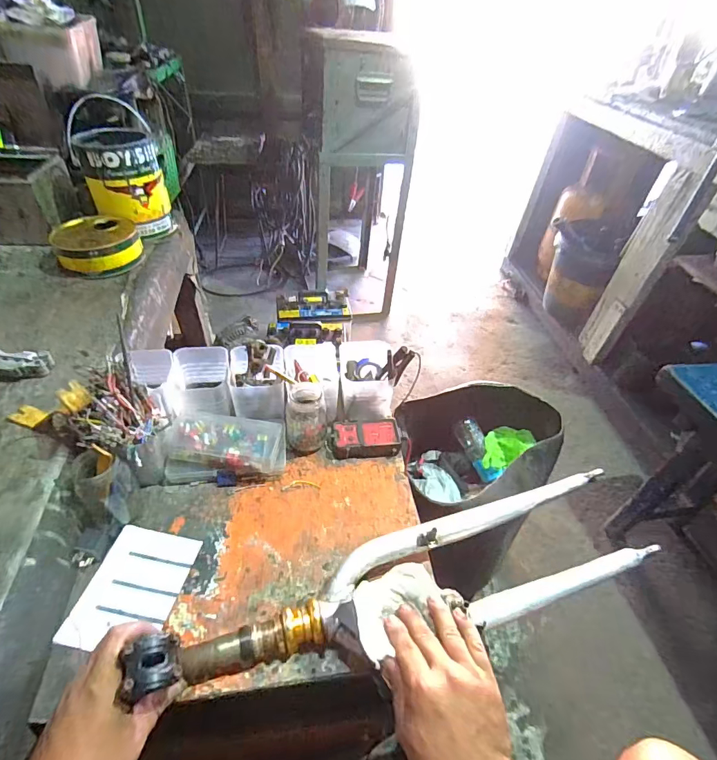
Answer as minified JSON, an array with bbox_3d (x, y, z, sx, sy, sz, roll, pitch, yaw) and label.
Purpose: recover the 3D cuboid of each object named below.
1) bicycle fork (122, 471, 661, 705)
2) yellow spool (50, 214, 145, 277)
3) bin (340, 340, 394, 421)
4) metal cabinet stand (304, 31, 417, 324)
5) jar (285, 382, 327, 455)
[{"bbox_3d":[0.060,0.234,0.488,0.560,0.096,0.128,-11,45,-17],"label":"bicycle fork"},{"bbox_3d":[-0.553,-0.285,0.901,0.164,0.067,0.163,28,47,22],"label":"yellow spool"},{"bbox_3d":[0.012,0.000,0.747,0.089,0.075,0.126,1,43,-5],"label":"bin"},{"bbox_3d":[-0.018,-0.711,1.601,0.334,0.924,0.353,-5,44,-11],"label":"metal cabinet stand"},{"bbox_3d":[-0.081,0.061,0.663,0.061,0.097,0.067,1,43,-5],"label":"jar"}]

